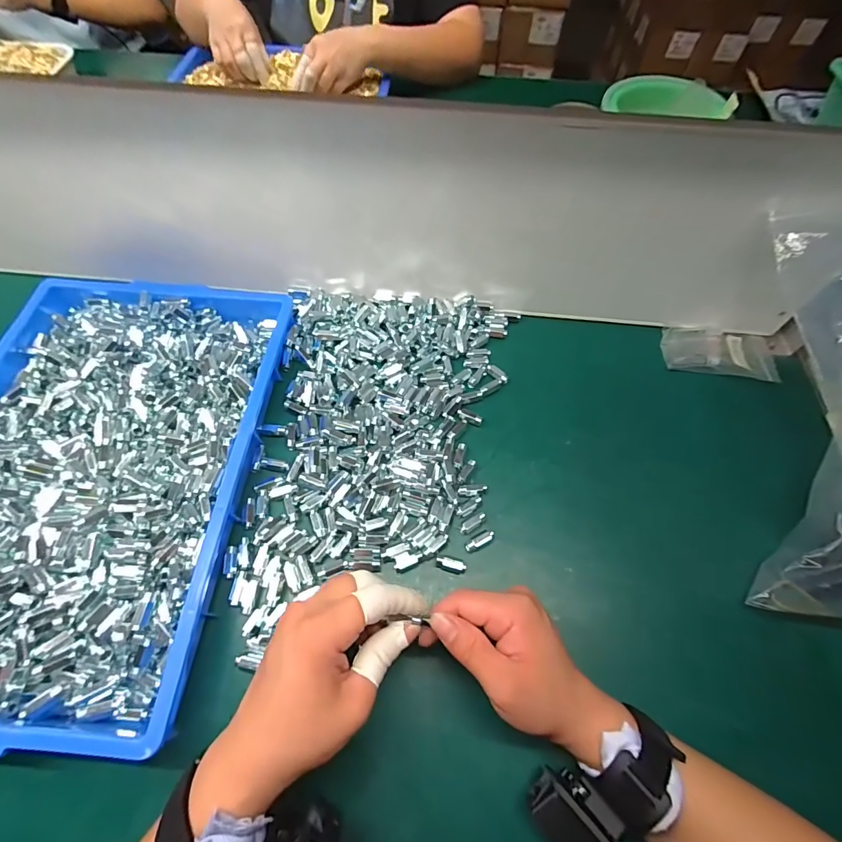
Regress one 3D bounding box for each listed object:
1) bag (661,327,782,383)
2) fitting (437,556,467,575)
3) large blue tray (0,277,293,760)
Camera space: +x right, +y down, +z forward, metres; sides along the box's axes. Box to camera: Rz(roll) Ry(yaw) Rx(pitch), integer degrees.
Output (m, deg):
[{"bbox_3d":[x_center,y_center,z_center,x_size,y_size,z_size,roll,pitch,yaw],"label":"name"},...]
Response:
[{"bbox_3d":[0.350,-0.083,0.503,0.122,0.018,0.079,13,53,6],"label":"bag"},{"bbox_3d":[0.027,0.130,0.383,0.026,0.011,0.011,14,63,6],"label":"fitting"},{"bbox_3d":[-0.304,0.031,0.394,0.285,0.056,0.424,5,66,0],"label":"large blue tray"}]

